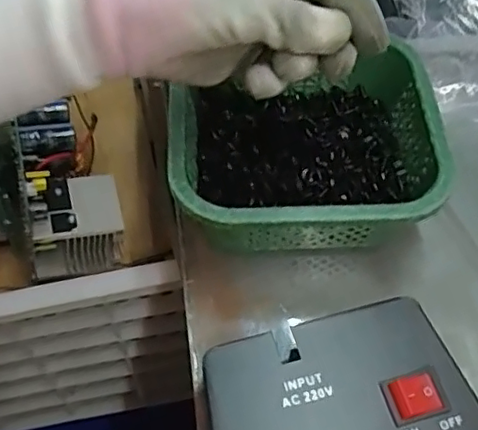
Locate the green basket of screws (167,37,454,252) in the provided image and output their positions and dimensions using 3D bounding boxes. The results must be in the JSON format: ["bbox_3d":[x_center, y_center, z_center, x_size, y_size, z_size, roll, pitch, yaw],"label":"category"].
[{"bbox_3d":[0.040,-0.043,0.404,0.164,0.066,0.151,-3,56,-2],"label":"green basket of screws"}]

